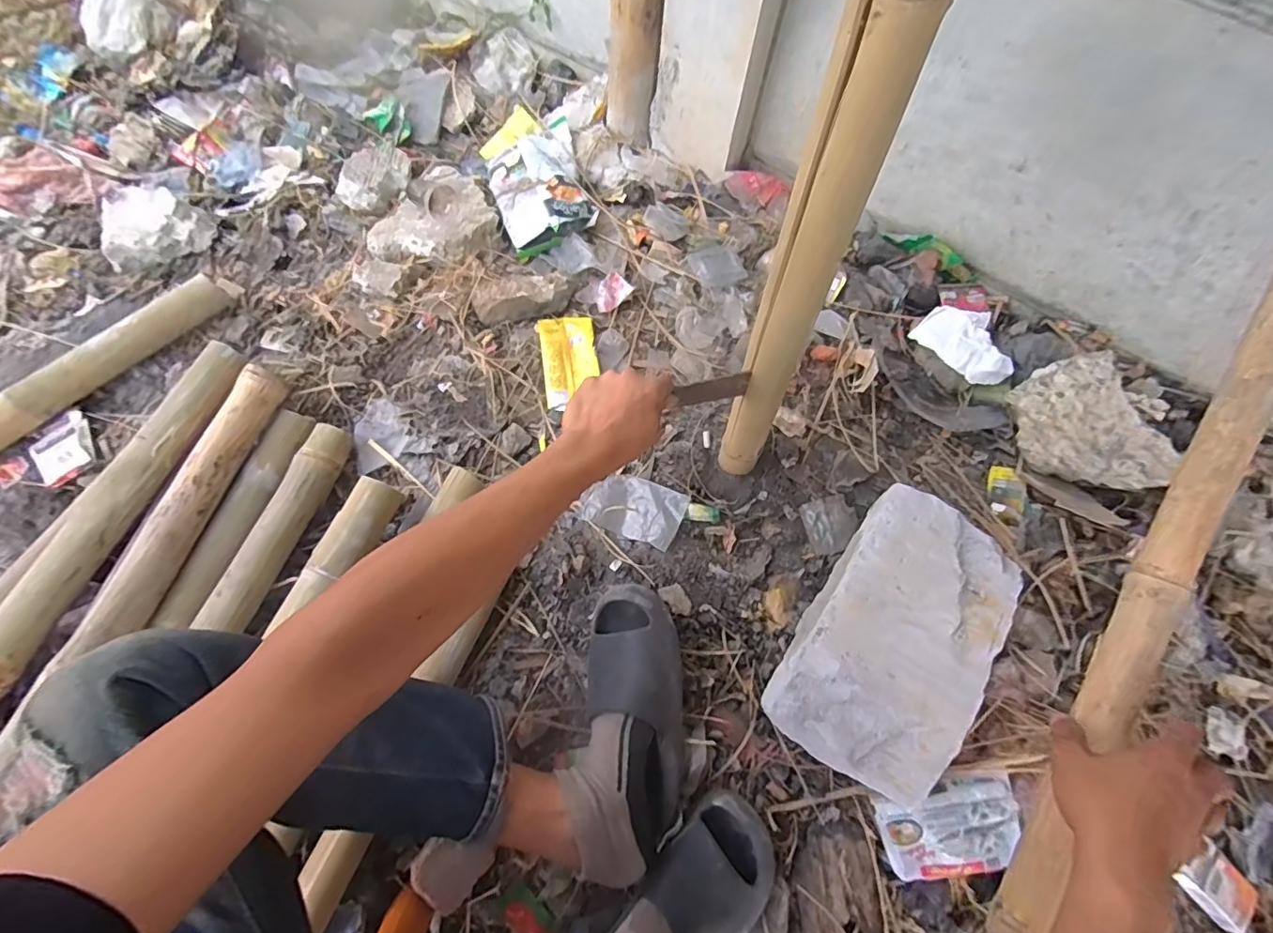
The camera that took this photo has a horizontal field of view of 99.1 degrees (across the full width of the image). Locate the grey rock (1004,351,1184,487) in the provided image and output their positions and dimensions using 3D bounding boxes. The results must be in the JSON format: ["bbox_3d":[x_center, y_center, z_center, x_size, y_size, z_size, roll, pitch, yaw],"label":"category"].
[{"bbox_3d":[0.679,-0.055,0.821,0.160,0.104,0.209,-22,70,-13],"label":"grey rock"}]

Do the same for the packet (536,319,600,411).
[{"bbox_3d":[-0.107,-0.172,0.872,0.088,0.009,0.160,-9,67,-8],"label":"packet"}]

